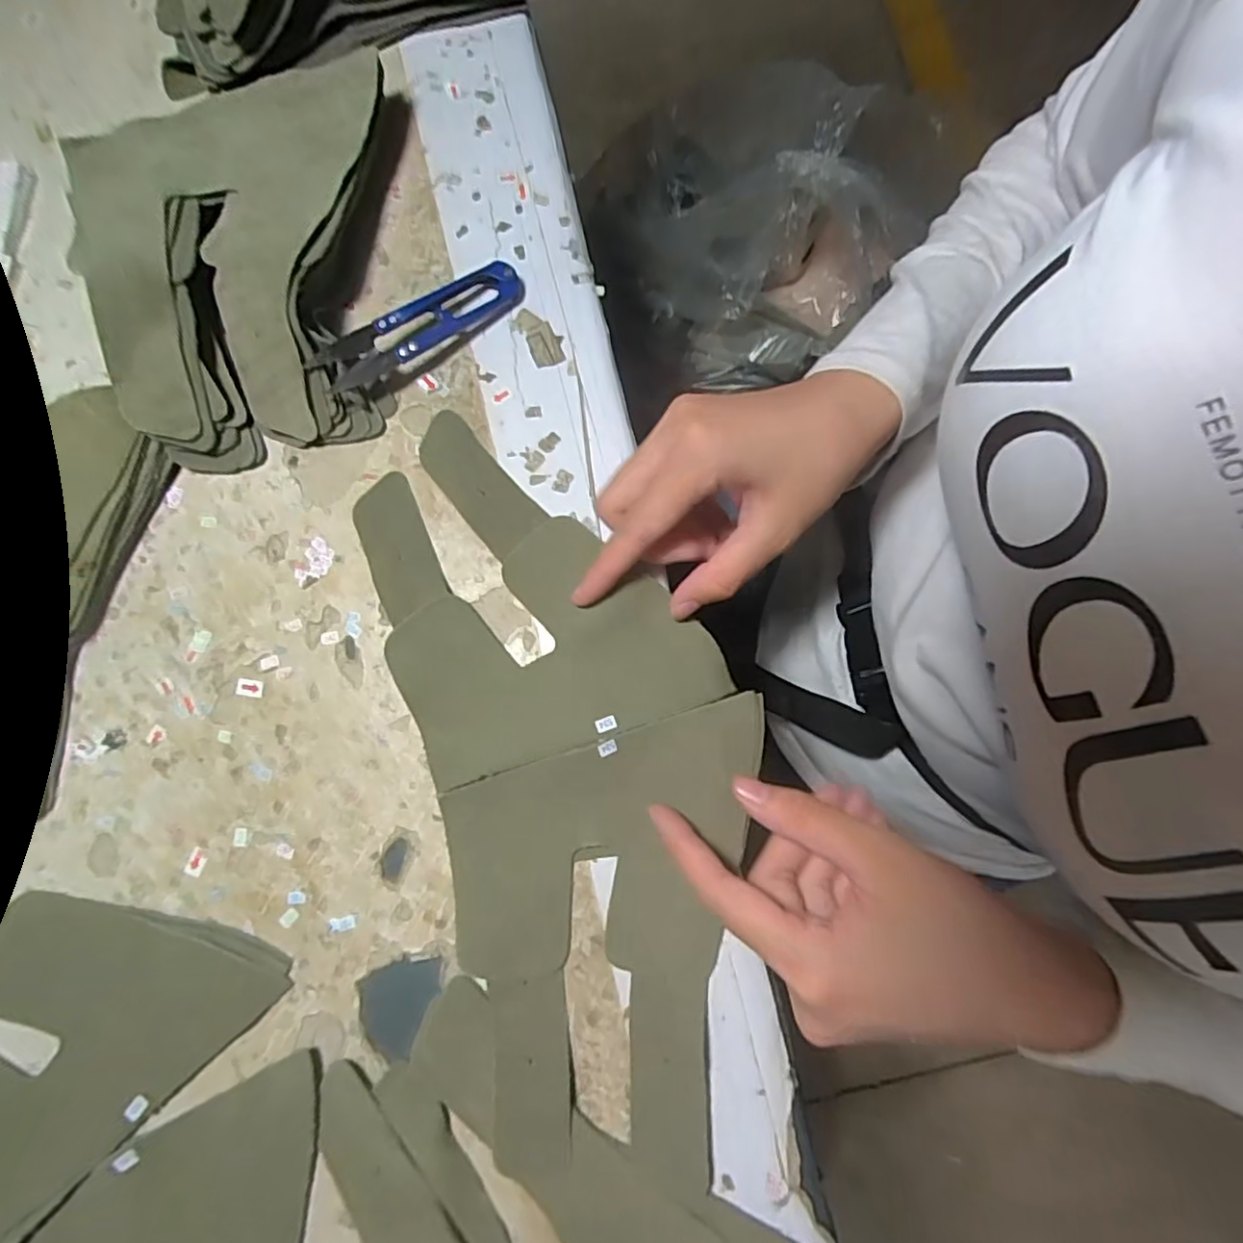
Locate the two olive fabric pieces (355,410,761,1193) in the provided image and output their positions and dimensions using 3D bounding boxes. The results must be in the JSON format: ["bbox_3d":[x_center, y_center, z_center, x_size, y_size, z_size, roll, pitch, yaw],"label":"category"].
[{"bbox_3d":[-0.015,0.055,0.269,0.136,0.010,0.304,-16,80,-5],"label":"two olive fabric pieces"}]

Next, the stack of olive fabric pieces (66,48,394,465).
[{"bbox_3d":[-0.175,-0.162,0.291,0.128,0.040,0.174,-4,80,0],"label":"stack of olive fabric pieces"}]

